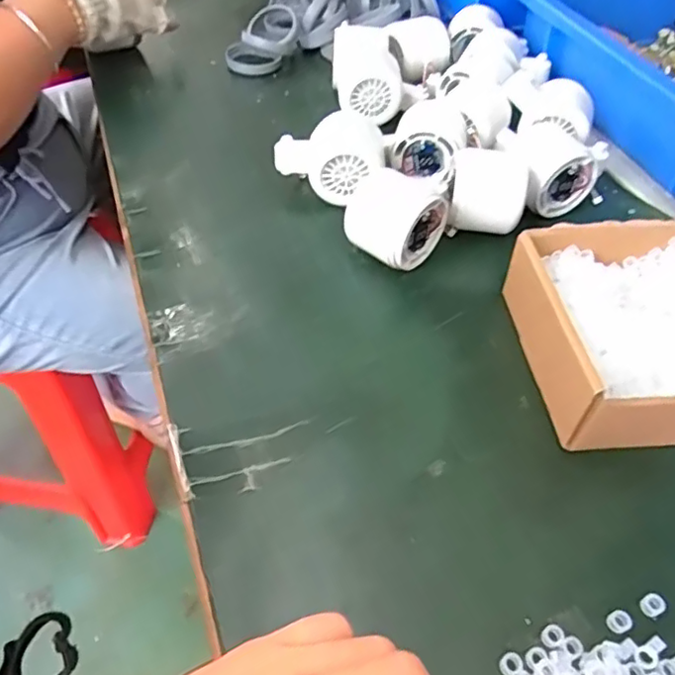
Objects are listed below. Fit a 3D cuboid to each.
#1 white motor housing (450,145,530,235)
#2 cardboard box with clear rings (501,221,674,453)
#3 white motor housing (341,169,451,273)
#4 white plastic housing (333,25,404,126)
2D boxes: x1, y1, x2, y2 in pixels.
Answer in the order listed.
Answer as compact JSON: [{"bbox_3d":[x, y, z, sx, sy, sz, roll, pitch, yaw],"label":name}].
[{"bbox_3d":[0.110,-0.109,0.446,0.053,0.050,0.052,9,47,4],"label":"white motor housing"},{"bbox_3d":[0.205,-0.004,0.364,0.182,0.050,0.140,1,49,-1],"label":"cardboard box with clear rings"},{"bbox_3d":[0.040,-0.084,0.422,0.058,0.056,0.053,-31,57,-26],"label":"white motor housing"},{"bbox_3d":[0.025,-0.252,0.572,0.059,0.048,0.111,-5,49,-7],"label":"white plastic housing"}]

